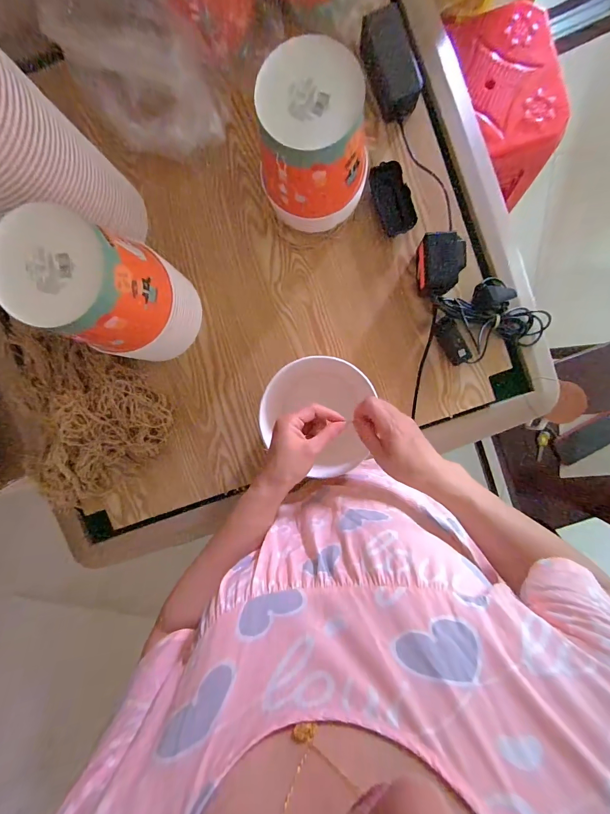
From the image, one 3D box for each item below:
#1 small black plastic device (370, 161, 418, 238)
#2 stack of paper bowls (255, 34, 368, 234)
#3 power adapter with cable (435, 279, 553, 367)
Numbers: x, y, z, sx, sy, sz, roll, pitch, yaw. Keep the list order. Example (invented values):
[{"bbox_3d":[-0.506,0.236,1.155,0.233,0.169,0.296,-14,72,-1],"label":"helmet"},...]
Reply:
[{"bbox_3d":[0.141,-0.335,0.556,0.050,0.031,0.104,-23,91,4],"label":"small black plastic device"},{"bbox_3d":[0.012,-0.348,0.481,0.148,0.183,0.145,5,93,3],"label":"stack of paper bowls"},{"bbox_3d":[0.300,-0.142,0.554,0.183,0.044,0.118,-16,92,4],"label":"power adapter with cable"}]

